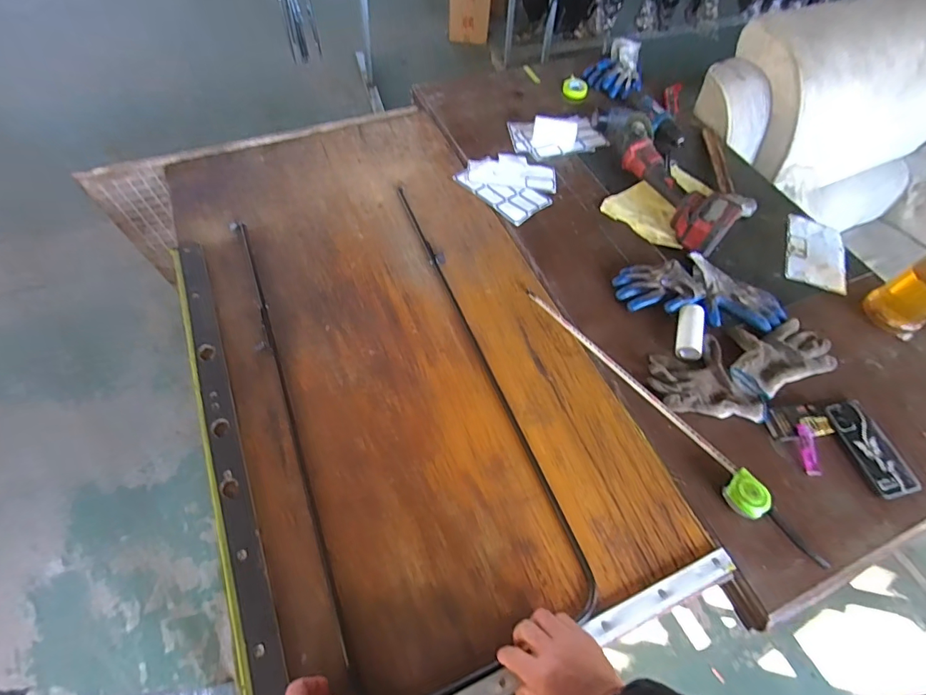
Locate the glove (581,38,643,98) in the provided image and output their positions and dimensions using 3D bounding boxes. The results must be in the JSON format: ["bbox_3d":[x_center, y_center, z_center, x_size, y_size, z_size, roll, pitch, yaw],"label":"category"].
[{"bbox_3d":[0.439,-0.804,1.319,0.164,0.053,0.225,18,59,8],"label":"glove"}]

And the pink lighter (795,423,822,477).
[{"bbox_3d":[0.558,0.164,0.747,0.021,0.009,0.085,11,58,3],"label":"pink lighter"}]

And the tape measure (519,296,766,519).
[{"bbox_3d":[0.295,0.062,0.792,0.058,0.032,0.516,-30,65,-20],"label":"tape measure"}]

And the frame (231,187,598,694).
[{"bbox_3d":[-0.122,0.048,0.787,0.365,0.022,0.887,-19,60,-15],"label":"frame"}]

